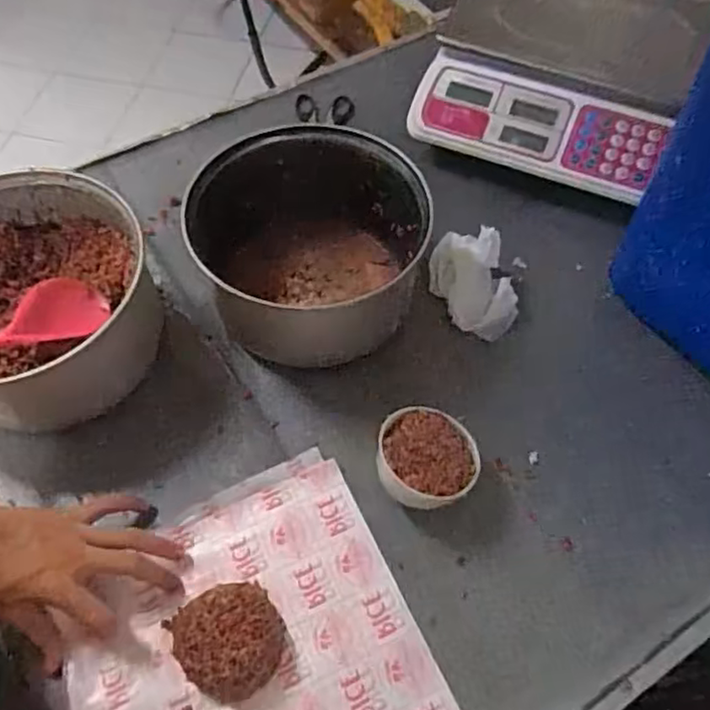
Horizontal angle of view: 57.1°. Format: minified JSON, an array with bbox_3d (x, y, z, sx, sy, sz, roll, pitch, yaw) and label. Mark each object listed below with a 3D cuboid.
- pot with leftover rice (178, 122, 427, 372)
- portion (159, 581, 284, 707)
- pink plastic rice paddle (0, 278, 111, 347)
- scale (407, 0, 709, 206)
[{"bbox_3d":[-0.047,-0.110,0.663,0.213,0.122,0.202,0,59,0],"label":"pot with leftover rice"},{"bbox_3d":[-0.099,0.224,0.518,0.080,0.045,0.085,-33,65,-18],"label":"portion"},{"bbox_3d":[-0.296,-0.023,0.572,0.052,0.031,0.175,28,33,15],"label":"pink plastic rice paddle"},{"bbox_3d":[0.234,-0.345,0.802,0.273,0.098,0.285,18,61,10],"label":"scale"}]

